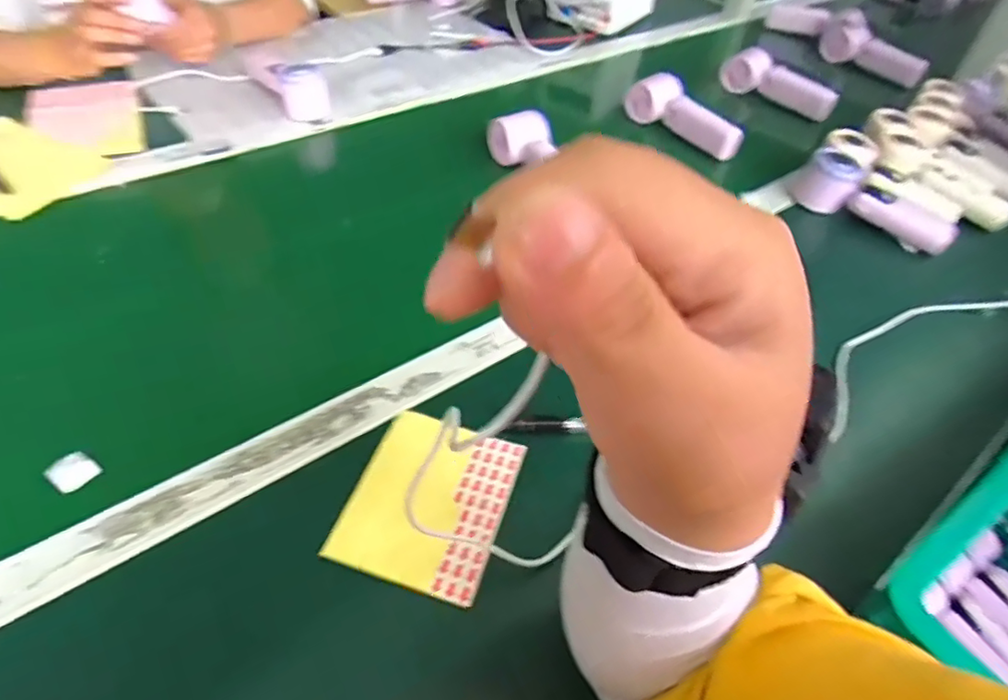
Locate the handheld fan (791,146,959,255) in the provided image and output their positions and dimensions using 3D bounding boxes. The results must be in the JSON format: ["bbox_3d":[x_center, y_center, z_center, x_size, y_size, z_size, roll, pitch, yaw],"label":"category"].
[{"bbox_3d":[0.428,-0.168,0.665,0.172,0.063,0.067,32,52,7],"label":"handheld fan"}]

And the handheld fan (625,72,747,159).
[{"bbox_3d":[0.241,-0.319,0.774,0.048,0.053,0.184,-19,52,-20],"label":"handheld fan"}]

